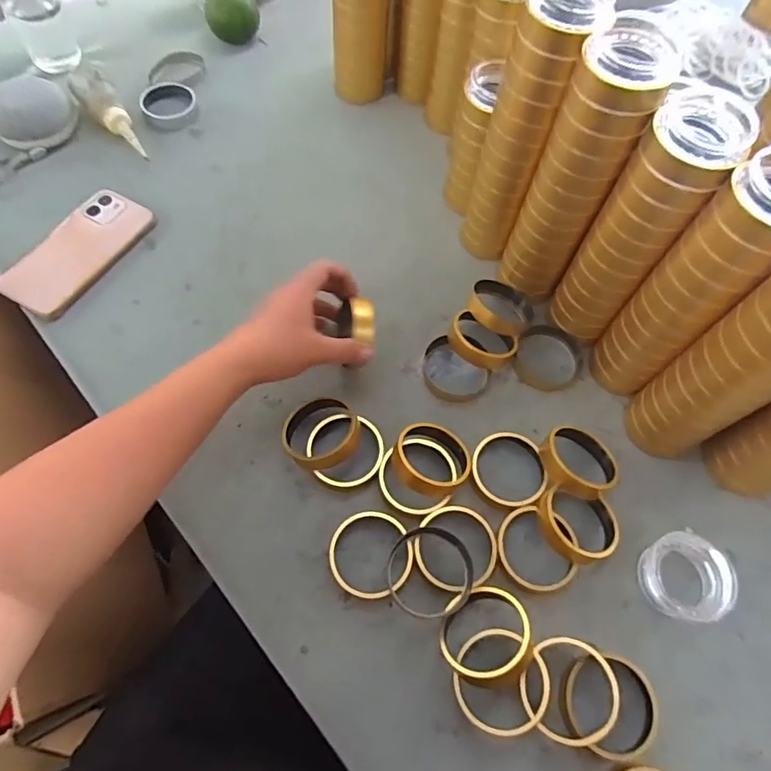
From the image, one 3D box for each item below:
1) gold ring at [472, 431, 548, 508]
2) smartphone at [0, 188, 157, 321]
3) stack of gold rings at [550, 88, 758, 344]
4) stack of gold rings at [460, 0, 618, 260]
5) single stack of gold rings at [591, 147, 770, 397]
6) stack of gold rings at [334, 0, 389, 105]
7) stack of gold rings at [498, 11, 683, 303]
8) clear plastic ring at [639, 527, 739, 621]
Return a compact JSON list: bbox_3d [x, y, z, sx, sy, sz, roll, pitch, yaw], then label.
[{"bbox_3d":[0.112,0.078,0.482,0.068,0.024,0.069,2,63,-3],"label":"gold ring"},{"bbox_3d":[-0.332,-0.148,0.570,0.081,0.012,0.169,31,61,5],"label":"smartphone"},{"bbox_3d":[0.220,-0.139,0.461,0.067,0.227,0.080,33,65,13],"label":"stack of gold rings"},{"bbox_3d":[0.128,-0.232,0.499,0.064,0.262,0.059,19,63,6],"label":"stack of gold rings"},{"bbox_3d":[0.254,-0.078,0.437,0.070,0.232,0.063,-40,72,-21],"label":"single stack of gold rings"},{"bbox_3d":[-0.030,-0.458,0.657,0.068,0.161,0.072,4,63,-2],"label":"stack of gold rings"},{"bbox_3d":[0.170,-0.188,0.480,0.064,0.246,0.067,19,64,7],"label":"stack of gold rings"},{"bbox_3d":[0.254,0.163,0.444,0.071,0.034,0.069,2,63,-3],"label":"clear plastic ring"}]

